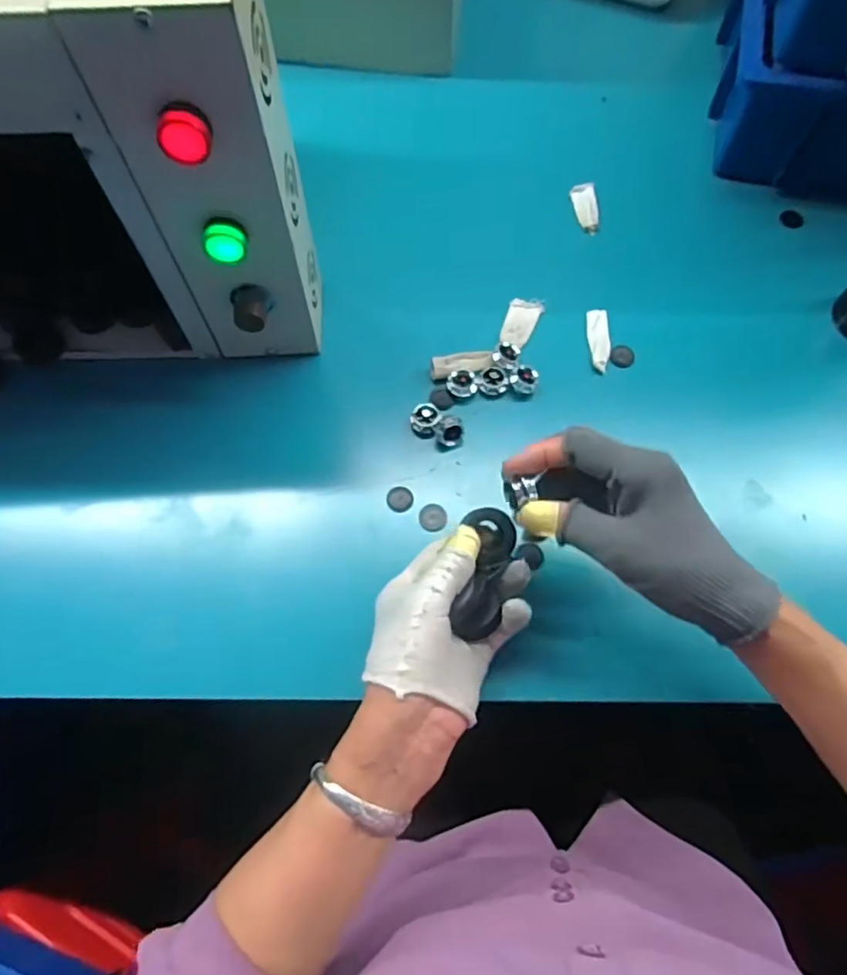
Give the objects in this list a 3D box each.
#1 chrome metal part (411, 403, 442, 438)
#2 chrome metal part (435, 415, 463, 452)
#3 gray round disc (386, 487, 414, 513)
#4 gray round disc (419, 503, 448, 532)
[{"bbox_3d":[0.002,-0.055,0.506,0.025,0.023,0.026,-4,66,0],"label":"chrome metal part"},{"bbox_3d":[0.021,-0.044,0.495,0.022,0.030,0.022,-1,66,2],"label":"chrome metal part"},{"bbox_3d":[-0.019,0.009,0.480,0.021,0.004,0.021,-1,66,2],"label":"gray round disc"},{"bbox_3d":[0.008,0.024,0.471,0.022,0.004,0.023,-1,66,2],"label":"gray round disc"}]

